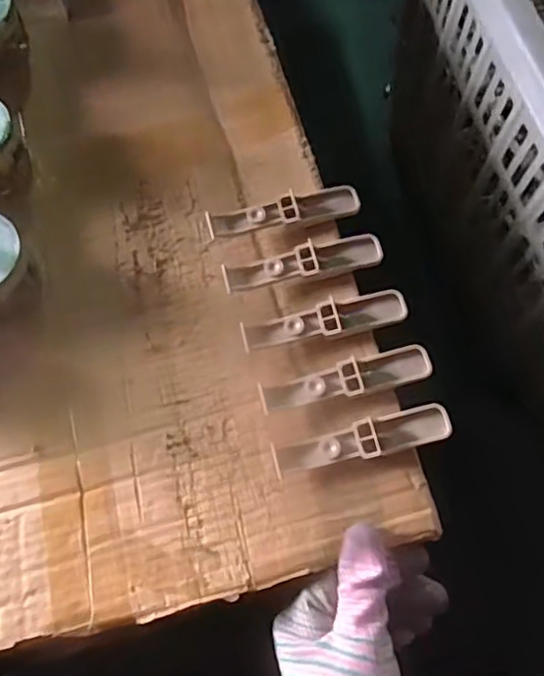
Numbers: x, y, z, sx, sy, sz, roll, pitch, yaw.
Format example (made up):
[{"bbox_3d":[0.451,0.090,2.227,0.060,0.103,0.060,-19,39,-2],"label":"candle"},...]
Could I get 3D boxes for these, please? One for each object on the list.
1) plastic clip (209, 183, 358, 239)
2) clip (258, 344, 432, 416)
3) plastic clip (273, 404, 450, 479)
[{"bbox_3d":[0.008,-0.083,0.394,0.100,0.014,0.022,-15,73,-3],"label":"plastic clip"},{"bbox_3d":[0.043,0.026,0.357,0.099,0.026,0.022,-15,73,-3],"label":"clip"},{"bbox_3d":[0.051,0.058,0.343,0.098,0.019,0.021,-14,72,-3],"label":"plastic clip"}]

